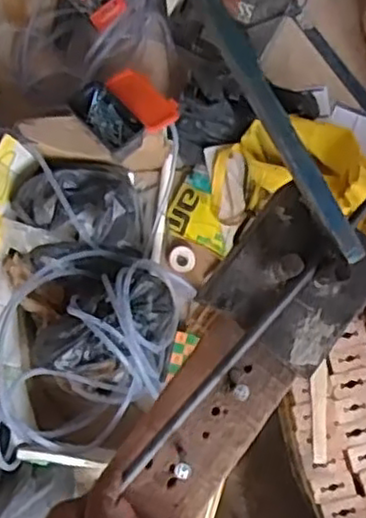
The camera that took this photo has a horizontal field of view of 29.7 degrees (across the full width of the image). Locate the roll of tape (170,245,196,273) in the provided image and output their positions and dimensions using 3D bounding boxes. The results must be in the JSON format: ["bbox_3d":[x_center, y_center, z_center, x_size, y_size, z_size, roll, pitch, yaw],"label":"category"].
[{"bbox_3d":[0.000,0.000,1.362,0.053,0.019,0.051,0,79,0],"label":"roll of tape"}]

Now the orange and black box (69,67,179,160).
[{"bbox_3d":[-0.110,-0.279,1.265,0.154,0.054,0.155,-44,81,-7],"label":"orange and black box"}]

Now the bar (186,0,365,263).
[{"bbox_3d":[0.002,-0.164,0.382,0.017,0.020,0.372,-29,88,-6],"label":"bar"}]

